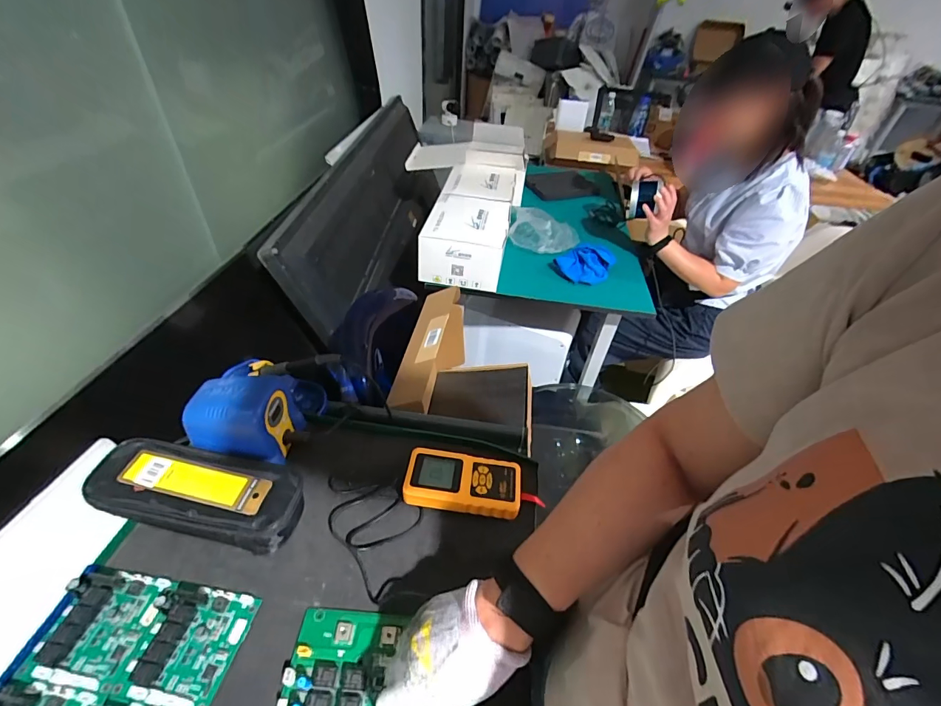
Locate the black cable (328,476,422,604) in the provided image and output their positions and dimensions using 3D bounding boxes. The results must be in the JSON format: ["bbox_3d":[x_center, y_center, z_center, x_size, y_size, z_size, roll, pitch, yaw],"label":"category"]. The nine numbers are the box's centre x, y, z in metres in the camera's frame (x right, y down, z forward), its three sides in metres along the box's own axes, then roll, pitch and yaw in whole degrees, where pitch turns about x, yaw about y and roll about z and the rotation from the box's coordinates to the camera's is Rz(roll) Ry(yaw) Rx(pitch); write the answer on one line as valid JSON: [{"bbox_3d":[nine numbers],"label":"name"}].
[{"bbox_3d":[-0.115,0.199,0.503,0.093,0.010,0.151,-27,52,-30],"label":"black cable"}]

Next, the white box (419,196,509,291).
[{"bbox_3d":[-0.011,-0.304,1.113,0.208,0.120,0.252,7,43,2],"label":"white box"}]

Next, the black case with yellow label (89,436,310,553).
[{"bbox_3d":[-0.314,0.163,0.487,0.234,0.045,0.098,8,43,3],"label":"black case with yellow label"}]

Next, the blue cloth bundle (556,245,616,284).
[{"bbox_3d":[0.333,-0.255,1.175,0.127,0.040,0.172,31,49,26],"label":"blue cloth bundle"}]

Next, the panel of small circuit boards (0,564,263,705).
[{"bbox_3d":[-0.318,0.295,0.363,0.178,0.018,0.188,9,43,4],"label":"panel of small circuit boards"}]

